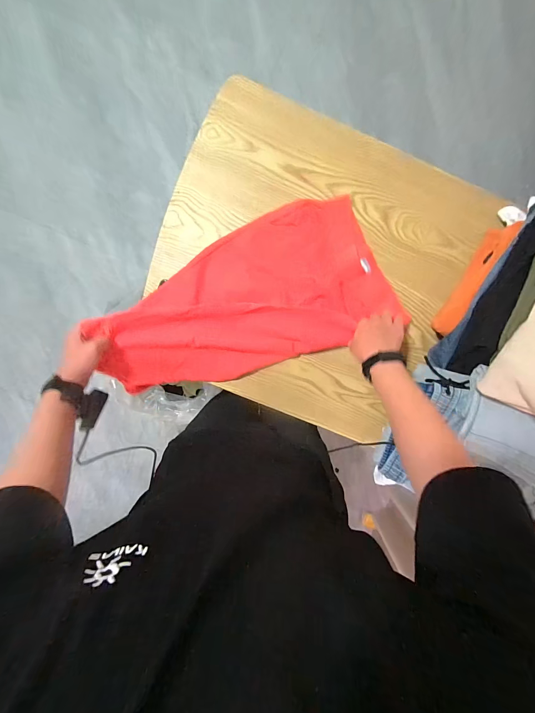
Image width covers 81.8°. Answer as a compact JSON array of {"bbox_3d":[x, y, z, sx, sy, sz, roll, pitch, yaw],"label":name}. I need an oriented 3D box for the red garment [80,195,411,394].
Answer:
[{"bbox_3d":[-0.043,-0.102,0.625,0.559,0.104,0.282,-24,96,-4],"label":"red garment"}]

